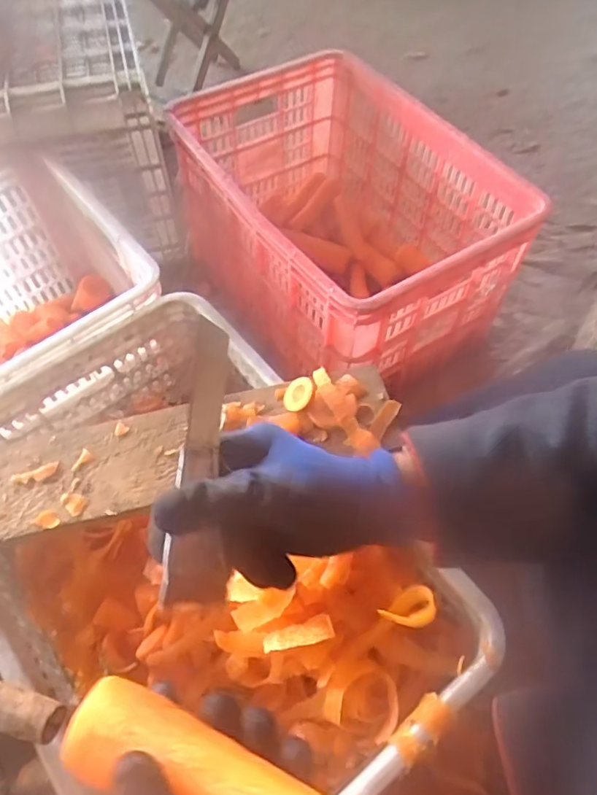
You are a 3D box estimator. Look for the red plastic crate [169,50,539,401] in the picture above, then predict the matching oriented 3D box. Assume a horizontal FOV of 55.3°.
[{"bbox_3d":[0.061,-0.270,0.930,0.355,0.292,0.514,-33,64,-19],"label":"red plastic crate"}]

